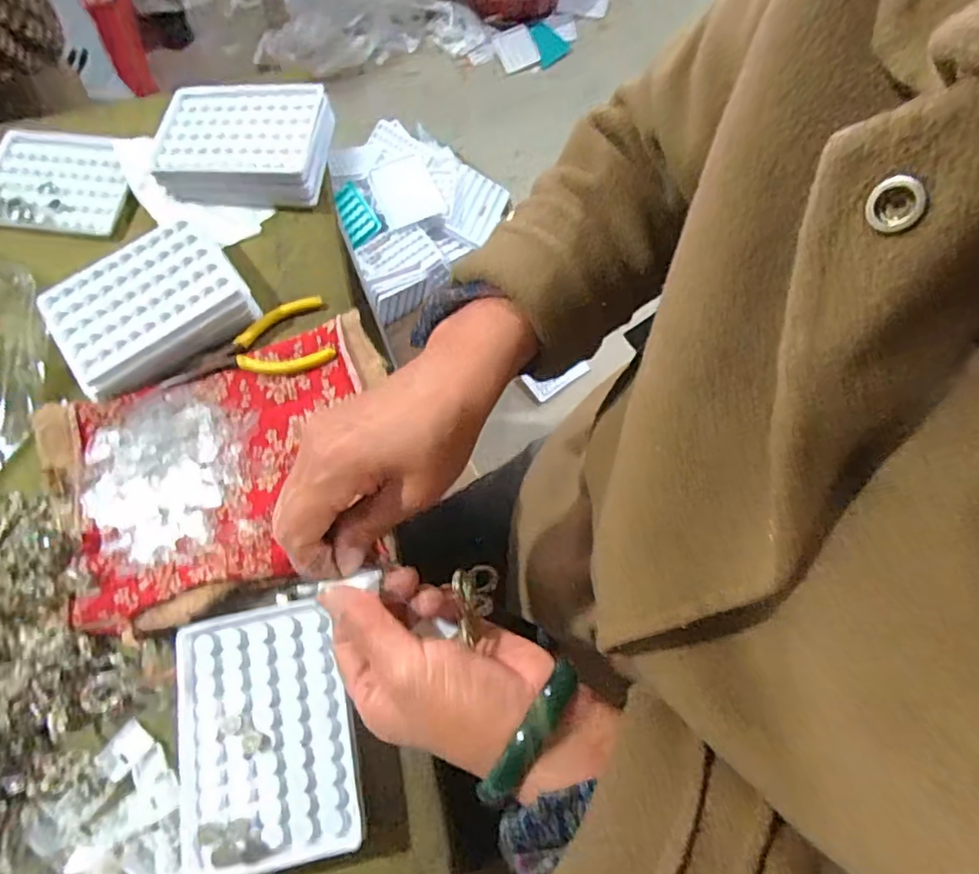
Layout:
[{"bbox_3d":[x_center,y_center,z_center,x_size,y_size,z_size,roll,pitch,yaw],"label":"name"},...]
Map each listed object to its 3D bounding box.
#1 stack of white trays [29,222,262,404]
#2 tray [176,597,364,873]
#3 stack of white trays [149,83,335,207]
[{"bbox_3d":[-0.245,-0.093,0.421,0.125,0.031,0.094,-35,73,-11],"label":"stack of white trays"},{"bbox_3d":[-0.128,0.165,0.327,0.097,0.009,0.131,-12,70,-4],"label":"tray"},{"bbox_3d":[-0.199,-0.239,0.475,0.139,0.033,0.094,3,70,2],"label":"stack of white trays"}]

